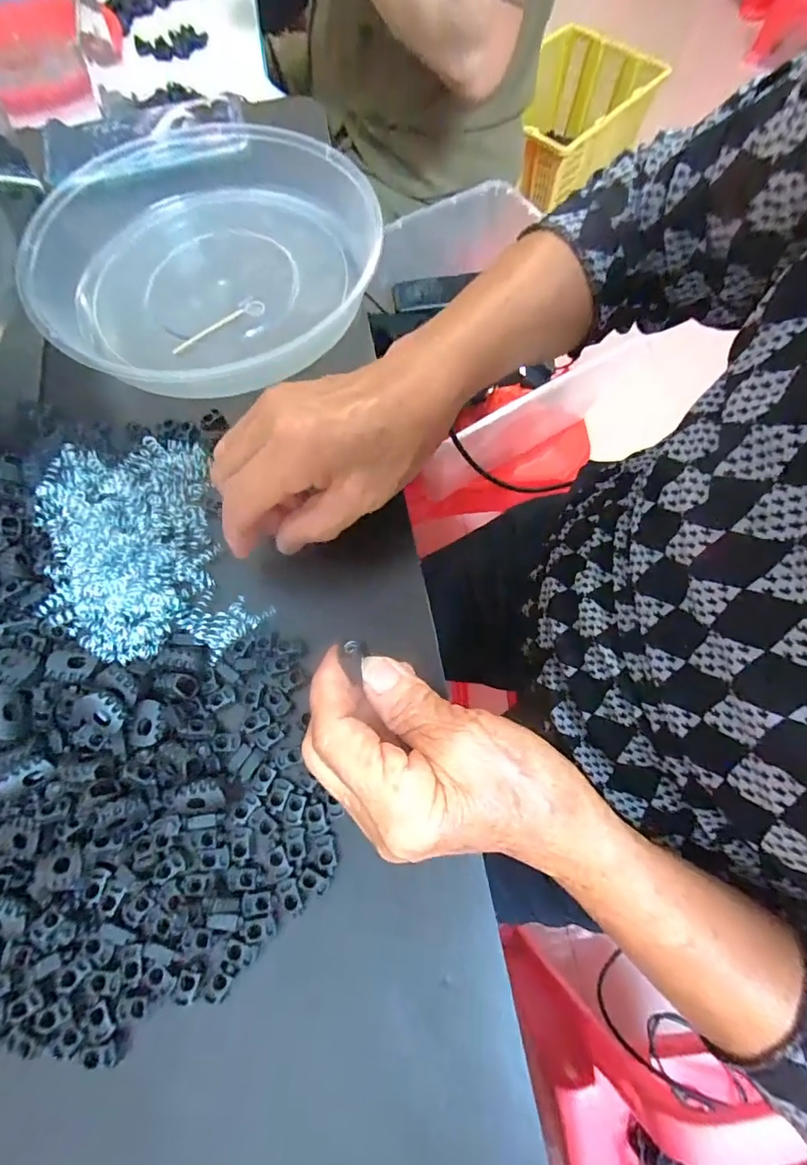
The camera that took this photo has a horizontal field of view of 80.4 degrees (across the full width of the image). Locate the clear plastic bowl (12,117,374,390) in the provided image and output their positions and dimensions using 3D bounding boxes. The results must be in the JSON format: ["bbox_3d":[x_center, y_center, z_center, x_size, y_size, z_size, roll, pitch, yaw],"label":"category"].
[{"bbox_3d":[-0.159,-0.242,0.343,0.278,0.047,0.231,40,74,14],"label":"clear plastic bowl"}]

